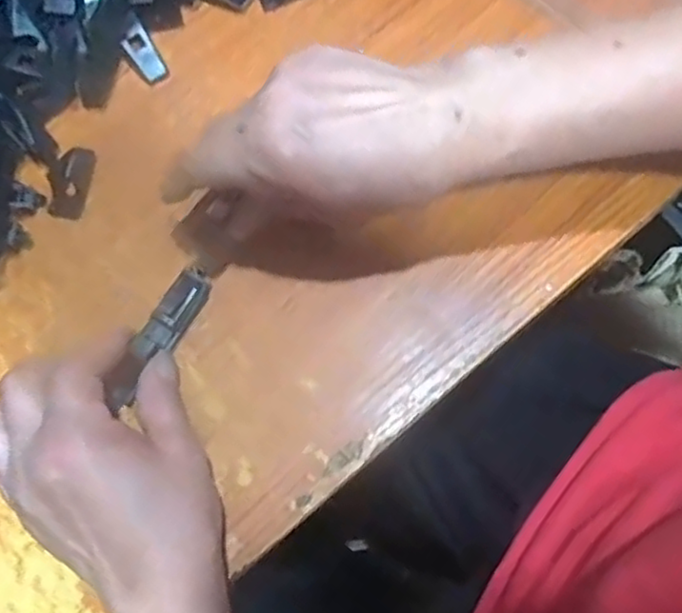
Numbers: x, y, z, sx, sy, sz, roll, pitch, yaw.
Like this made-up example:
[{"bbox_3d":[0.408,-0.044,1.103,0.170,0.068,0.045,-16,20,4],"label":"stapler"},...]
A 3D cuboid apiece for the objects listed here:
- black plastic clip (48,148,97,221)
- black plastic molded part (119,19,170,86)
[{"bbox_3d":[-0.152,-0.071,0.389,0.020,0.009,0.042,7,74,4],"label":"black plastic clip"},{"bbox_3d":[-0.116,-0.148,0.407,0.017,0.004,0.034,-31,102,1],"label":"black plastic molded part"}]

